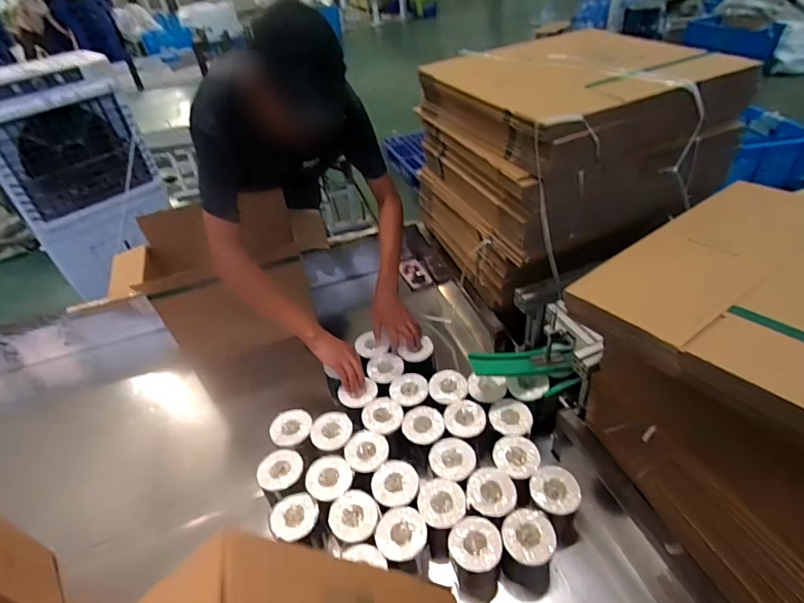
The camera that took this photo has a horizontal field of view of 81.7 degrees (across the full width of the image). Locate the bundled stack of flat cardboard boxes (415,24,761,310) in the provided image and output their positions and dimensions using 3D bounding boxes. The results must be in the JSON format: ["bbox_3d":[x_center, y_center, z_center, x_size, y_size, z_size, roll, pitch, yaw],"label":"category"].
[{"bbox_3d":[0.384,-0.337,1.168,0.521,0.482,0.510,-15,42,-11],"label":"bundled stack of flat cardboard boxes"}]

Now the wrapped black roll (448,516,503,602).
[{"bbox_3d":[0.139,0.498,0.893,0.092,0.161,0.097,-3,41,3],"label":"wrapped black roll"}]

